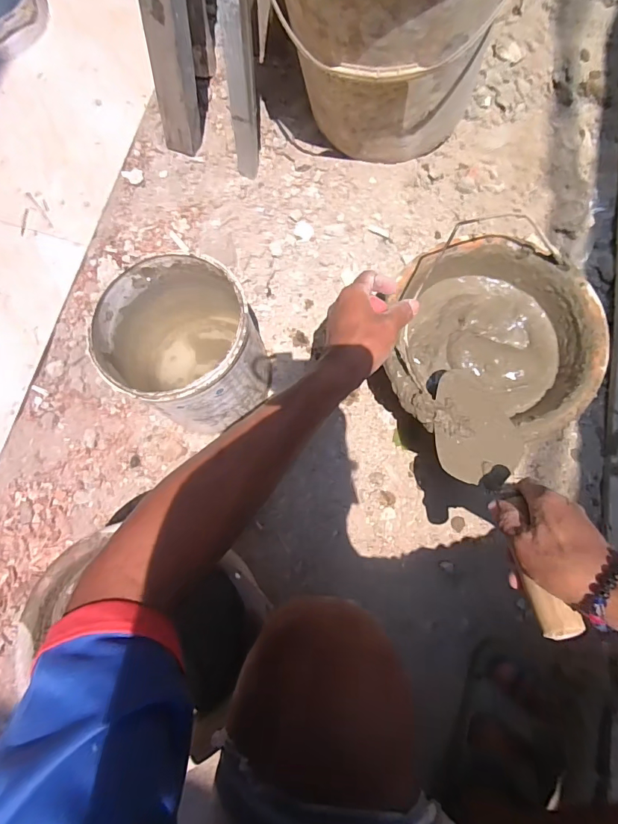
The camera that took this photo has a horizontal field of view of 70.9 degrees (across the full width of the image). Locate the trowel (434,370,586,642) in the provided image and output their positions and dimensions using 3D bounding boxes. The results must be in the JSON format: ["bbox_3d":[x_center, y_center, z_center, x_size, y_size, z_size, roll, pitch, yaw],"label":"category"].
[{"bbox_3d":[0.188,0.069,0.432,0.089,0.040,0.283,-5,49,1],"label":"trowel"}]

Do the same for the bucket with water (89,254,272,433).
[{"bbox_3d":[-0.154,-0.084,0.571,0.174,0.194,0.188,0,80,1],"label":"bucket with water"}]

